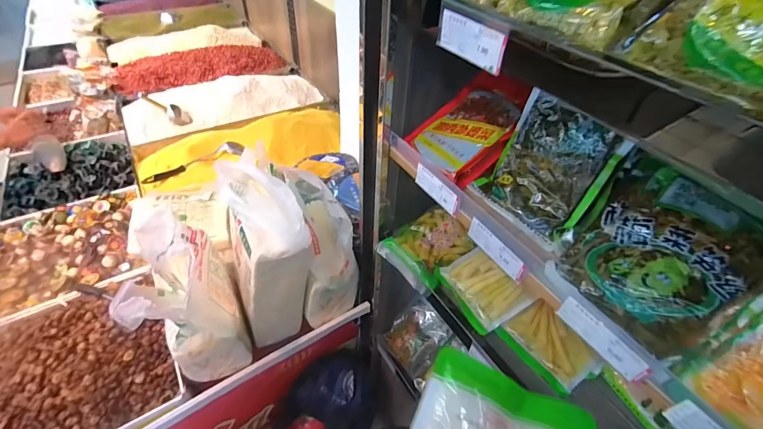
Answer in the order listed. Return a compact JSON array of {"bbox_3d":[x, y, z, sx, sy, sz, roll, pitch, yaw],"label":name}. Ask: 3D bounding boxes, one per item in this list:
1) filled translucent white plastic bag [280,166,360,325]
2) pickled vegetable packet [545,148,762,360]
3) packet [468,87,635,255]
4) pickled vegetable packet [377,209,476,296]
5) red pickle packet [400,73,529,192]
[{"bbox_3d":[-0.147,0.074,0.899,0.131,0.307,0.308,-8,46,-13],"label":"filled translucent white plastic bag"},{"bbox_3d":[0.294,0.039,0.393,0.189,0.038,0.175,-40,51,3],"label":"pickled vegetable packet"},{"bbox_3d":[0.223,-0.062,0.486,0.023,0.164,0.151,8,26,-43],"label":"packet"},{"bbox_3d":[0.098,0.058,0.734,0.172,0.041,0.155,-39,60,-15],"label":"pickled vegetable packet"},{"bbox_3d":[0.151,-0.147,0.589,0.197,0.030,0.145,-45,49,-4],"label":"red pickle packet"}]

